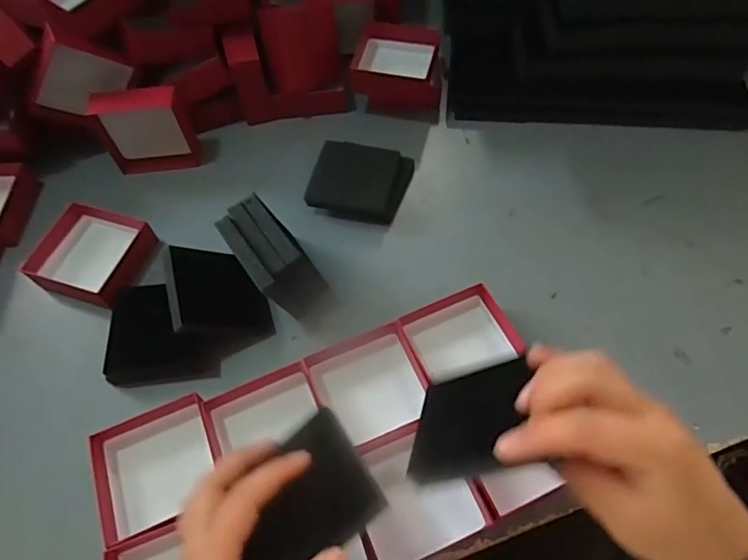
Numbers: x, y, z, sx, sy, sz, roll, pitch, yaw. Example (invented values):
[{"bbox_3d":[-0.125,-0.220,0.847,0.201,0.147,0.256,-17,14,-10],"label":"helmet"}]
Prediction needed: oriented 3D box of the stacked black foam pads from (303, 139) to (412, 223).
[{"bbox_3d":[-0.014,-0.103,0.545,0.101,0.035,0.087,7,60,6],"label":"stacked black foam pads"}]

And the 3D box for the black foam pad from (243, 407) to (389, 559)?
[{"bbox_3d":[-0.043,0.118,0.285,0.080,0.013,0.075,-30,48,-14],"label":"black foam pad"}]

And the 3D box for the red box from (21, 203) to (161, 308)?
[{"bbox_3d":[-0.275,-0.024,0.508,0.105,0.032,0.096,17,62,12],"label":"red box"}]

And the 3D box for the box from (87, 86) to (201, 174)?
[{"bbox_3d":[-0.248,-0.160,0.555,0.092,0.093,0.031,-6,60,-1],"label":"box"}]

